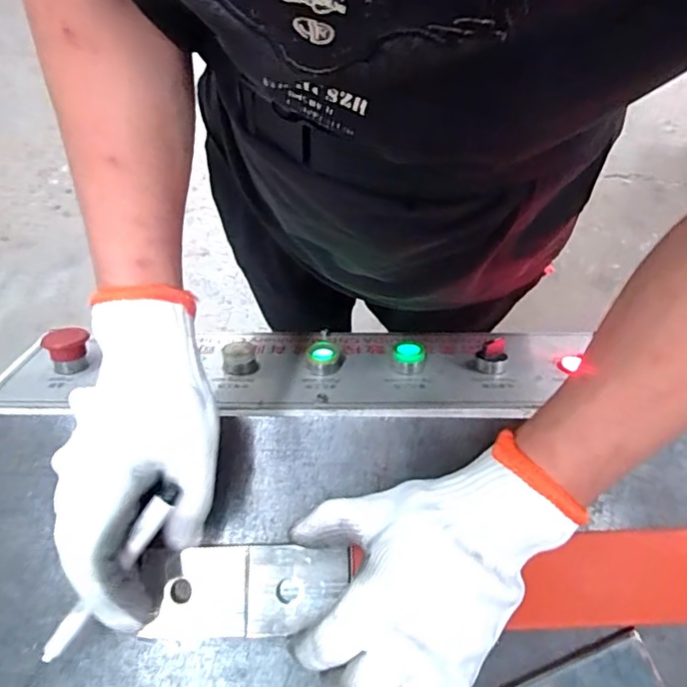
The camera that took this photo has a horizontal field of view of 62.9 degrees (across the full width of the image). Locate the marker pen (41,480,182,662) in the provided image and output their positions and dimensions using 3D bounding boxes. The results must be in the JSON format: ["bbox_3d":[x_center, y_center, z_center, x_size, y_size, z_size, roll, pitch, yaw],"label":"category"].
[{"bbox_3d":[-0.122,0.119,0.291,0.013,0.012,0.107,37,91,10],"label":"marker pen"}]

